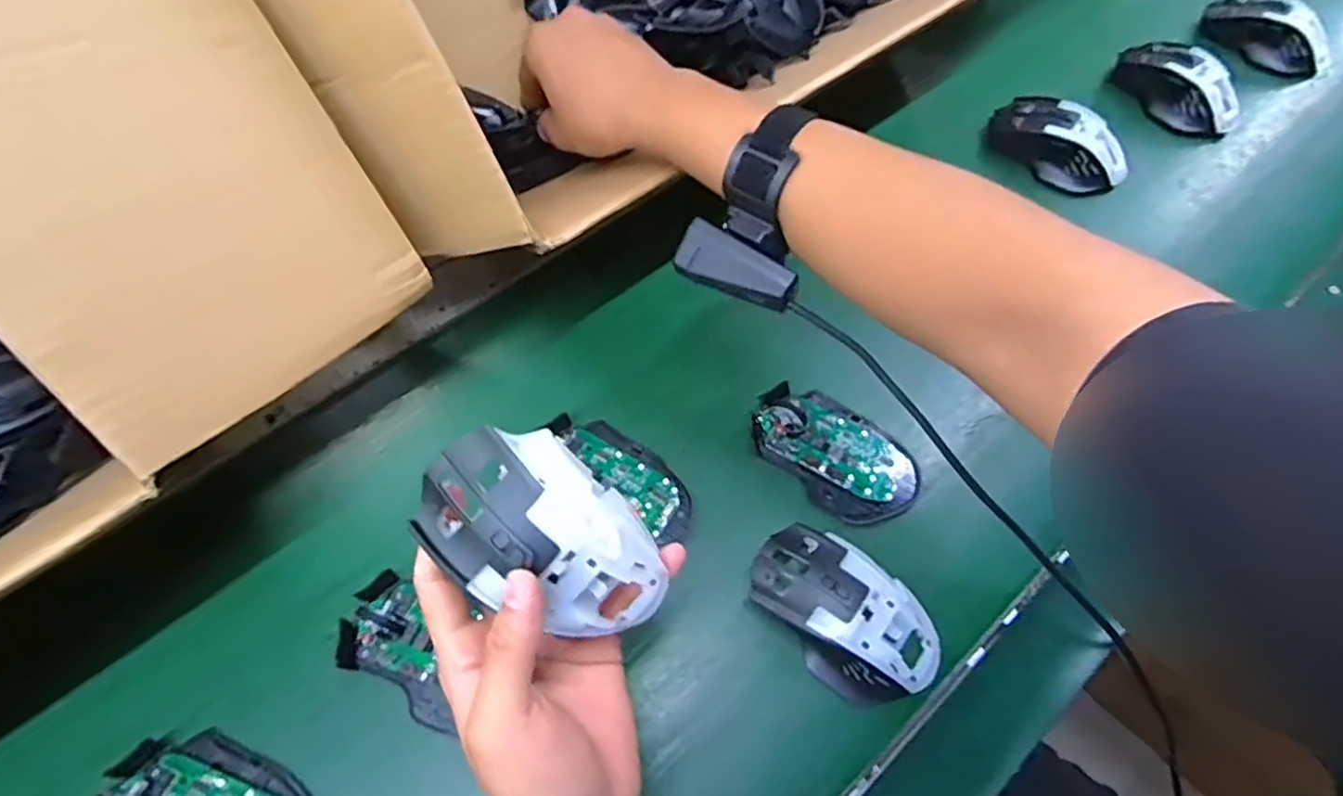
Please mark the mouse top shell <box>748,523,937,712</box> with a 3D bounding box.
[{"bbox_3d":[0.101,0.125,0.393,0.115,0.036,0.072,39,66,16],"label":"mouse top shell"}]

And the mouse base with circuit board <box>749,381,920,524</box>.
[{"bbox_3d":[0.111,0.033,0.452,0.114,0.024,0.068,41,67,17],"label":"mouse base with circuit board"}]

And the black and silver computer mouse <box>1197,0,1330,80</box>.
[{"bbox_3d":[0.588,-0.360,0.660,0.123,0.042,0.053,39,66,16],"label":"black and silver computer mouse"}]

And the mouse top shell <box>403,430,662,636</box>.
[{"bbox_3d":[-0.053,0.062,0.287,0.110,0.034,0.069,44,80,-1],"label":"mouse top shell"}]

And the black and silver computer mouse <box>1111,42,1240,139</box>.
[{"bbox_3d":[0.468,-0.287,0.616,0.053,0.037,0.111,-40,71,-21],"label":"black and silver computer mouse"}]

